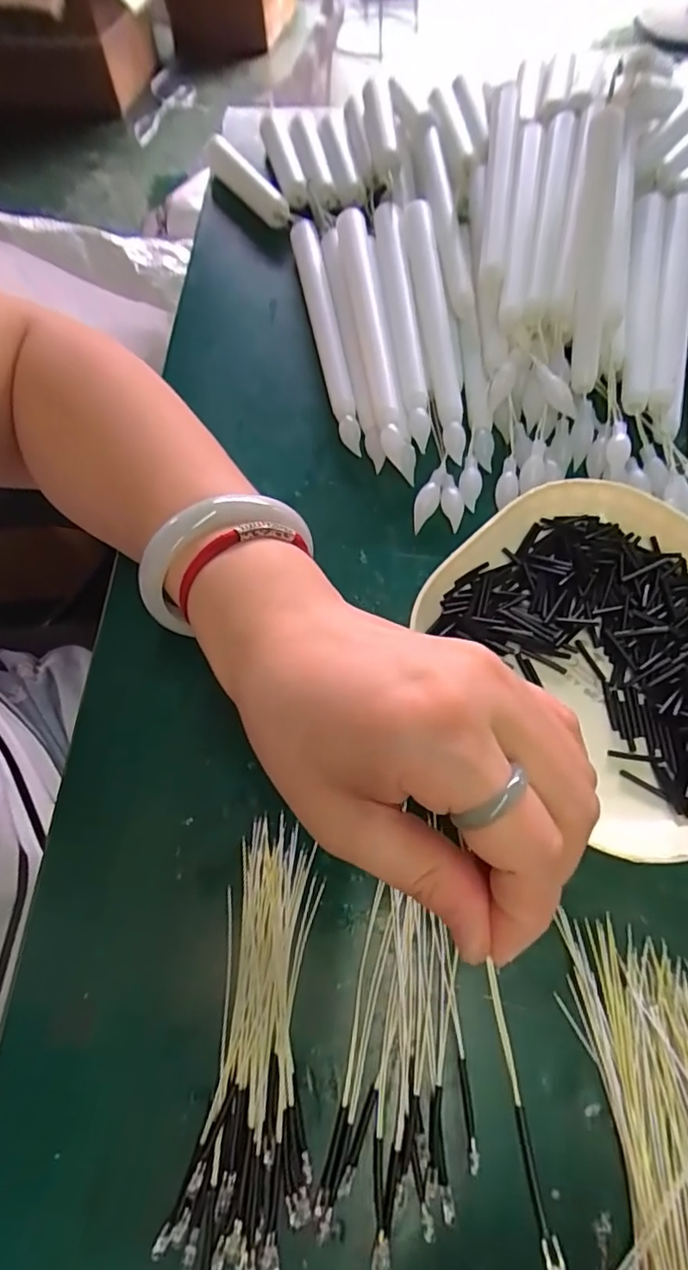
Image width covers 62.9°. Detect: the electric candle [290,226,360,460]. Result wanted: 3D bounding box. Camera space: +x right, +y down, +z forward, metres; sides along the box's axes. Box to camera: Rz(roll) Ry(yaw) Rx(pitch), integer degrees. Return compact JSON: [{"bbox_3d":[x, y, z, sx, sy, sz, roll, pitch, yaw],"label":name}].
[{"bbox_3d":[-0.012,-0.175,0.320,0.016,0.016,0.177,-9,66,-1],"label":"electric candle"}]

